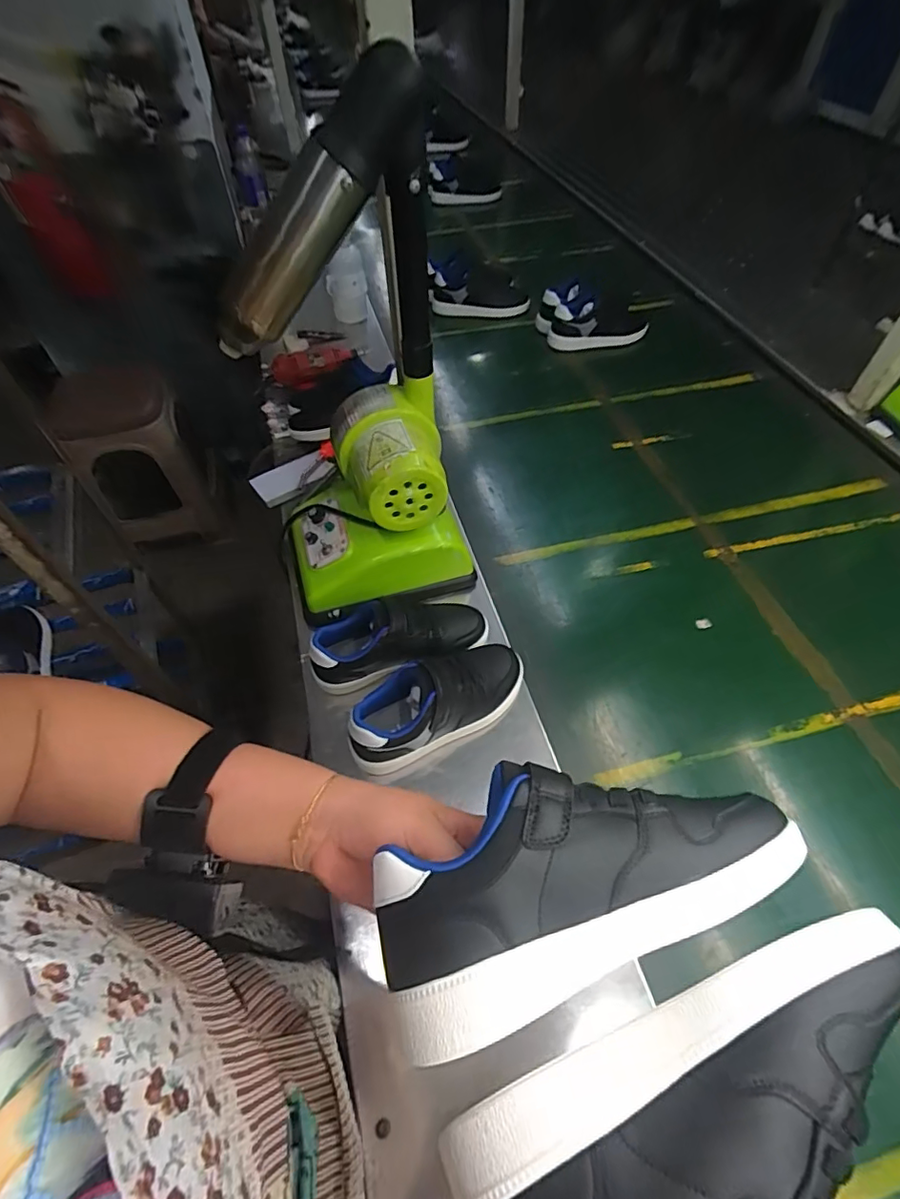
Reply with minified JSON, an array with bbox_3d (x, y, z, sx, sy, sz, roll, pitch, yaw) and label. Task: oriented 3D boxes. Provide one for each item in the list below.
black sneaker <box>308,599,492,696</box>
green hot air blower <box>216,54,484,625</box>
[{"bbox_3d":[-0.059,0.045,0.652,0.218,0.082,0.078,-14,55,-9],"label":"black sneaker"},{"bbox_3d":[-0.106,-0.205,0.581,0.216,0.492,0.172,-17,55,-11],"label":"green hot air blower"}]

